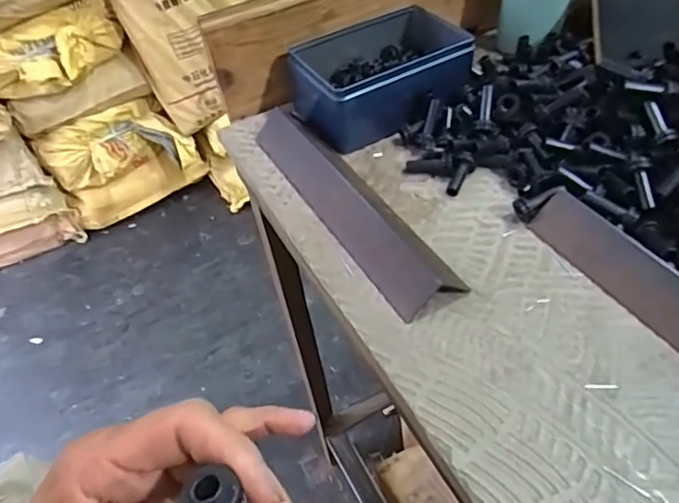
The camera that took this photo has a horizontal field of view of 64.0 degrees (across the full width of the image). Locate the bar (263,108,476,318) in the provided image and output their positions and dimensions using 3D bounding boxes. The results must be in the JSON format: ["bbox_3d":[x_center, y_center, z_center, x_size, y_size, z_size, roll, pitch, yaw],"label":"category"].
[{"bbox_3d":[0.005,-0.044,0.417,0.054,0.035,0.237,-25,49,-16],"label":"bar"}]

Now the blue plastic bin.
[{"bbox_3d":[0.041,-0.159,0.494,0.155,0.060,0.112,-23,48,-14],"label":"blue plastic bin"}]

